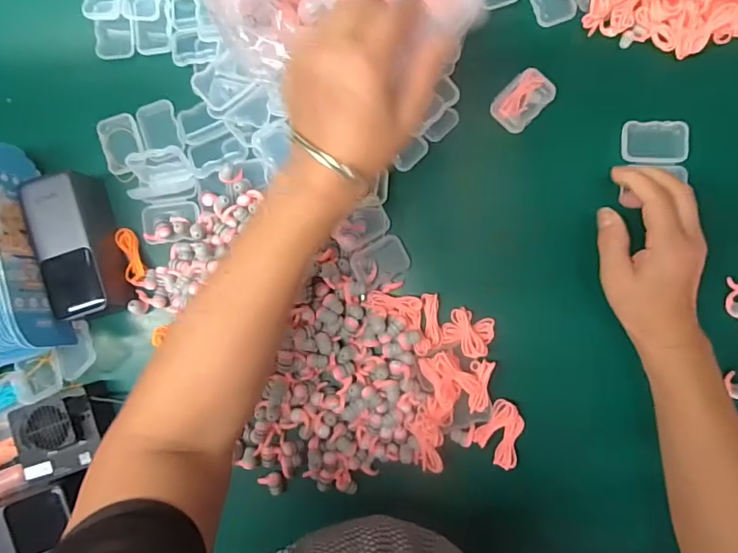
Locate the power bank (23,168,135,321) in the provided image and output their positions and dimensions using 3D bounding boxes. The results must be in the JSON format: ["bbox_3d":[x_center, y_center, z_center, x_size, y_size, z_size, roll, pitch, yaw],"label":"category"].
[{"bbox_3d":[-0.267,-0.027,0.440,0.058,0.041,0.128,-14,88,4],"label":"power bank"}]

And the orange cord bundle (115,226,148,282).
[{"bbox_3d":[-0.230,-0.021,0.460,0.015,0.016,0.054,-21,88,3],"label":"orange cord bundle"}]

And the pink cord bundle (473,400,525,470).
[{"bbox_3d":[0.122,0.142,0.430,0.043,0.007,0.052,36,91,4],"label":"pink cord bundle"}]

